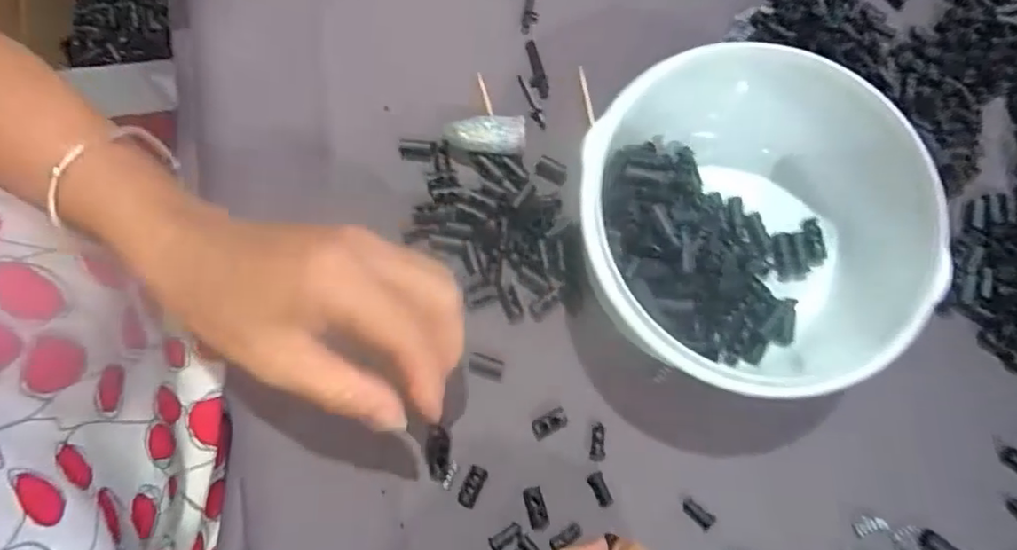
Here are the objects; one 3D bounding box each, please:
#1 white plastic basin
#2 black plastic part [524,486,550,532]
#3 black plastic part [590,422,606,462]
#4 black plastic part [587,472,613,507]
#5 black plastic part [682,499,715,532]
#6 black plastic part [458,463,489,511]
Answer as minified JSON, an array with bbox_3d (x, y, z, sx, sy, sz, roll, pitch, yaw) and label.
[{"bbox_3d":[0.115,-0.023,0.296,0.155,0.074,0.161,-15,78,-4],"label":"white plastic basin"},{"bbox_3d":[0.014,0.120,0.300,0.010,0.005,0.021,-17,79,-4],"label":"black plastic part"},{"bbox_3d":[0.047,0.088,0.308,0.008,0.004,0.019,0,78,0],"label":"black plastic part"},{"bbox_3d":[0.048,0.112,0.303,0.008,0.004,0.017,-22,79,-5],"label":"black plastic part"},{"bbox_3d":[0.098,0.123,0.301,0.018,0.005,0.008,40,81,8],"label":"black plastic part"},{"bbox_3d":[-0.018,0.109,0.300,0.010,0.008,0.021,22,79,4],"label":"black plastic part"}]

